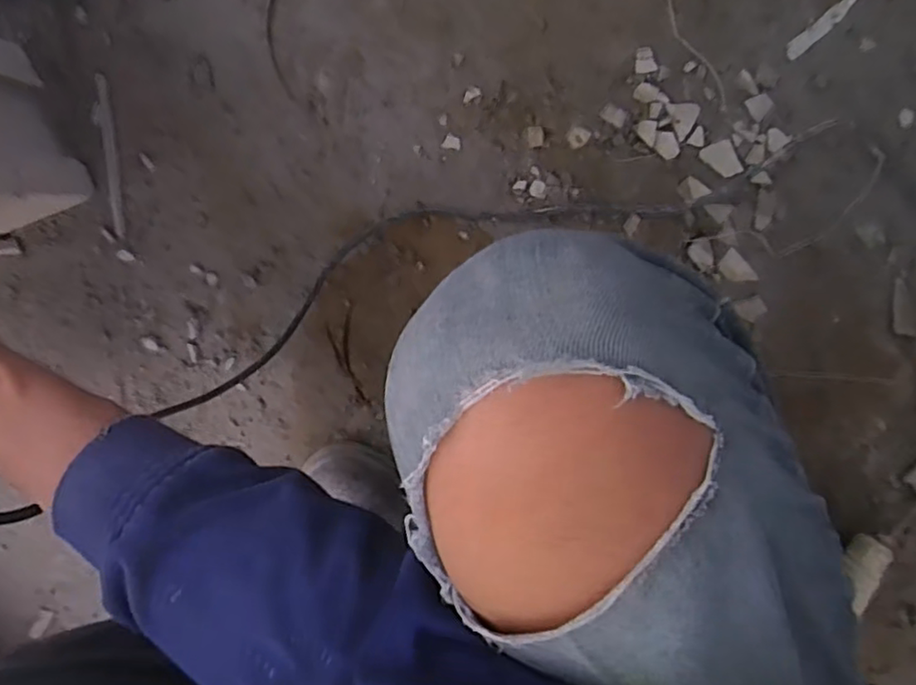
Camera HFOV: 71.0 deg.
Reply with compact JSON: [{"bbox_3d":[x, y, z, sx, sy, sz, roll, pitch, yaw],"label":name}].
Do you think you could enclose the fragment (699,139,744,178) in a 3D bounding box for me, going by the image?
[{"bbox_3d":[0.246,-0.170,0.599,0.033,0.008,0.035,-26,99,8],"label":"fragment"}]

